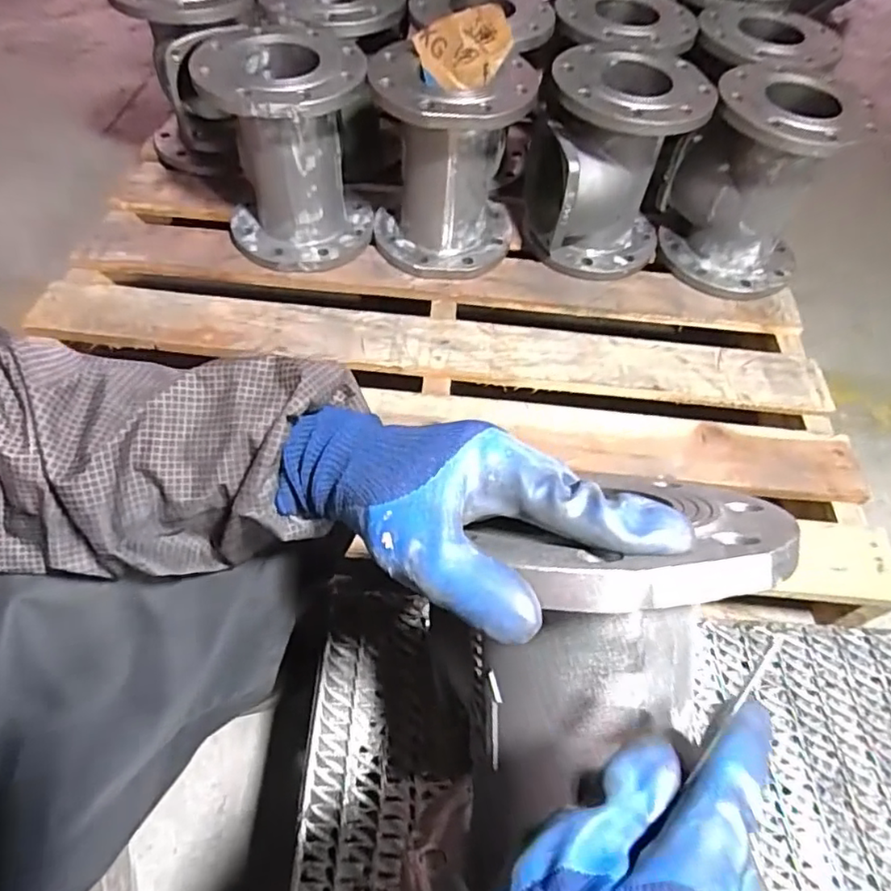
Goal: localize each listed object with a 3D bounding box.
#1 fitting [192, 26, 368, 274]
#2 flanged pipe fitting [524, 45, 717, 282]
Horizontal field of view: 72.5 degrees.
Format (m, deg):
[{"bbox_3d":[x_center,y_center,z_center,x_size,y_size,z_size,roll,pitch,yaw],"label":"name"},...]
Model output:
[{"bbox_3d":[-0.215,-0.410,0.860,0.206,0.248,0.198,-8,56,-10],"label":"fitting"},{"bbox_3d":[0.234,-0.410,0.895,0.203,0.253,0.211,5,55,-1],"label":"flanged pipe fitting"}]

